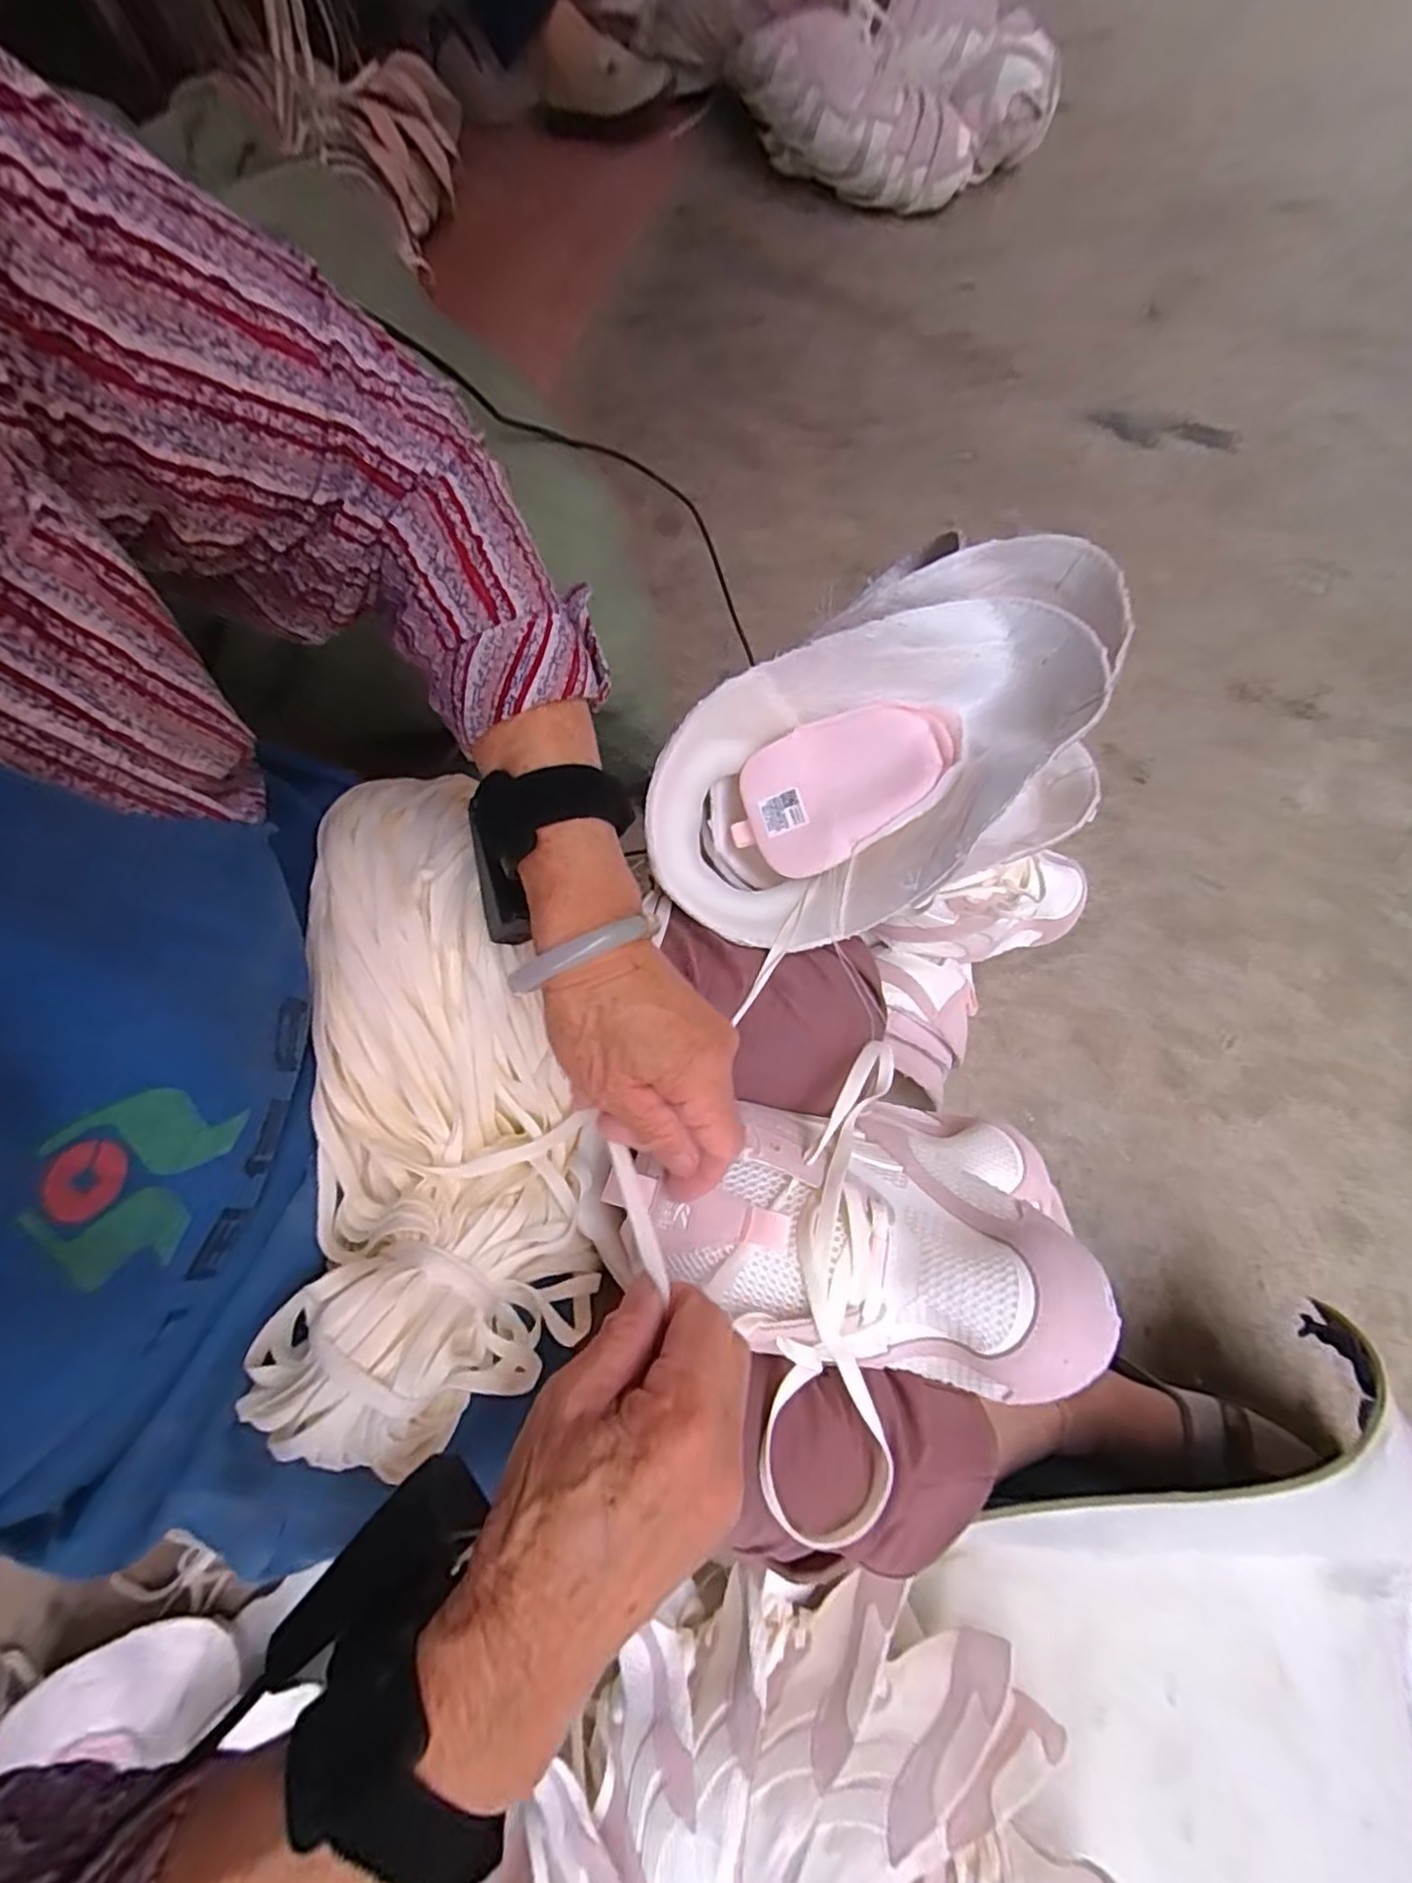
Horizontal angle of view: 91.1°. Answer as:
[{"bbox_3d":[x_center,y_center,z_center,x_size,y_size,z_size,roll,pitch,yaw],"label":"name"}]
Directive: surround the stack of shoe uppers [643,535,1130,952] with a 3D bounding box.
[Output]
[{"bbox_3d":[0.087,-0.096,0.381,0.275,0.100,0.155,-38,82,23],"label":"stack of shoe uppers"}]

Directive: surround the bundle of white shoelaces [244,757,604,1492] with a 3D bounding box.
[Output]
[{"bbox_3d":[-0.127,0.064,0.338,0.128,0.077,0.314,-2,73,4],"label":"bundle of white shoelaces"}]

